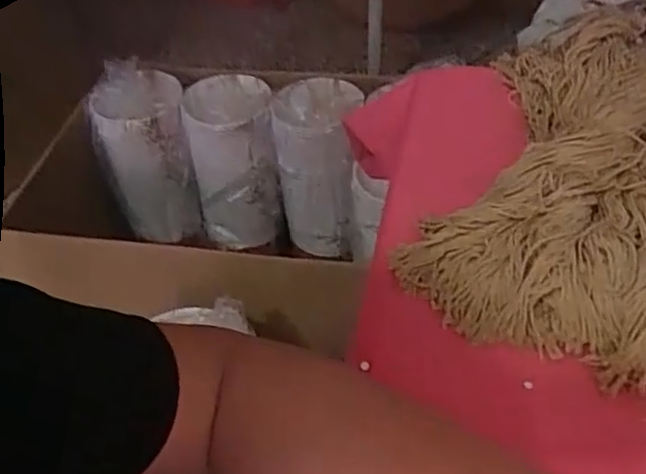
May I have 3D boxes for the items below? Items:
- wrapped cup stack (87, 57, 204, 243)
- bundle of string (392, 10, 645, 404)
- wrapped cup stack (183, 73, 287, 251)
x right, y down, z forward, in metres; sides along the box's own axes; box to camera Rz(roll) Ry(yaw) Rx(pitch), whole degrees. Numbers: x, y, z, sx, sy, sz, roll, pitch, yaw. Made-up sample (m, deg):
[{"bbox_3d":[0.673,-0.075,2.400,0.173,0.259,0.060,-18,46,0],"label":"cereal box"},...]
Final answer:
[{"bbox_3d":[-0.318,-0.146,1.231,0.168,0.332,0.135,-26,48,-21],"label":"wrapped cup stack"},{"bbox_3d":[0.212,-0.043,0.472,0.245,0.055,0.323,18,49,22],"label":"bundle of string"},{"bbox_3d":[-0.165,-0.135,1.257,0.160,0.288,0.169,-11,44,-7],"label":"wrapped cup stack"}]

